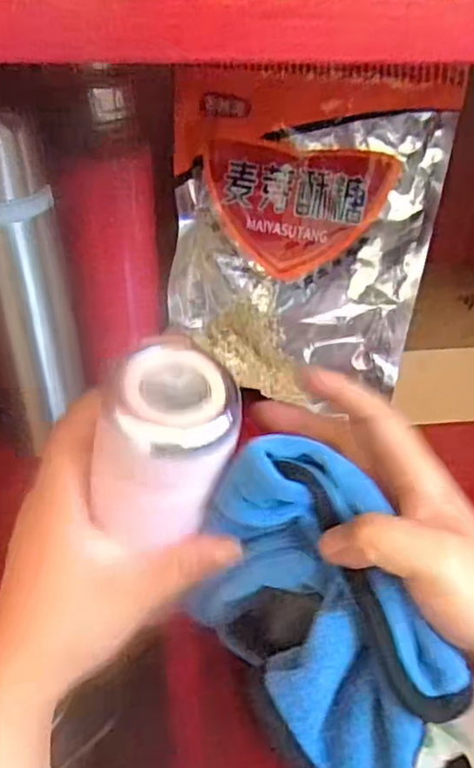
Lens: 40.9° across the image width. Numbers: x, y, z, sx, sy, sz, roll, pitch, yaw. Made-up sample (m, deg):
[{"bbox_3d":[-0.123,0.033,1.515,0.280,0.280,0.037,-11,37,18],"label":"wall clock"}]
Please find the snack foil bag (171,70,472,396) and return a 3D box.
[{"bbox_3d":[0.043,-0.109,0.472,0.193,0.232,0.029,12,18,20],"label":"snack foil bag"}]

